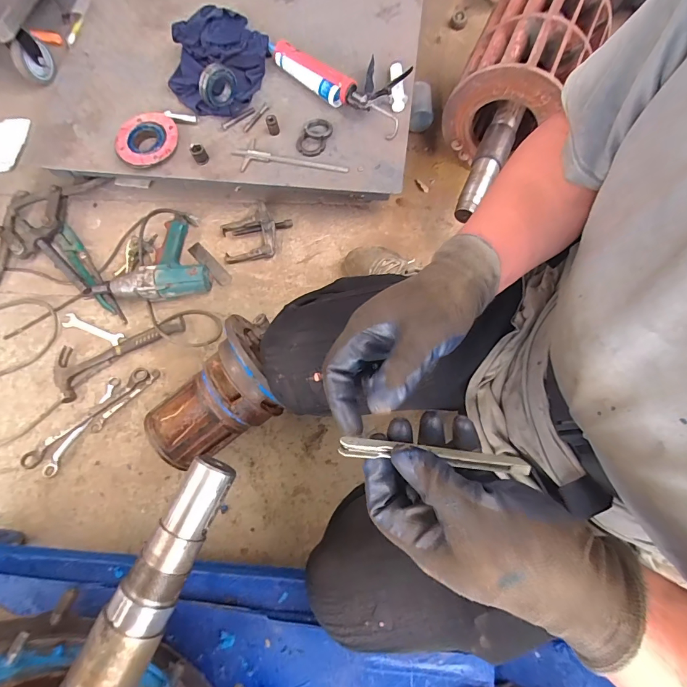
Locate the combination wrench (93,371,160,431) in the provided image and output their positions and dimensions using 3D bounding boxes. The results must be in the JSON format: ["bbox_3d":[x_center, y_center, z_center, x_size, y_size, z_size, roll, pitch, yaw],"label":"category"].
[{"bbox_3d":[-0.511,0.134,0.869,0.025,0.008,0.190,41,79,12],"label":"combination wrench"}]

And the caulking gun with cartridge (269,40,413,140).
[{"bbox_3d":[0.002,-0.697,0.938,0.408,0.056,0.172,38,78,12],"label":"caulking gun with cartridge"}]

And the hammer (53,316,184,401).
[{"bbox_3d":[-0.551,-0.001,0.896,0.325,0.036,0.123,-33,75,-8],"label":"hammer"}]

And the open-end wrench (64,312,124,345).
[{"bbox_3d":[-0.628,-0.036,0.924,0.171,0.009,0.037,19,75,7],"label":"open-end wrench"}]

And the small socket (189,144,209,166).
[{"bbox_3d":[-0.354,-0.466,0.909,0.034,0.037,0.038,-29,75,-7],"label":"small socket"}]

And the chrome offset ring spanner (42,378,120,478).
[{"bbox_3d":[-0.605,0.188,0.852,0.031,0.016,0.249,26,76,9],"label":"chrome offset ring spanner"}]

